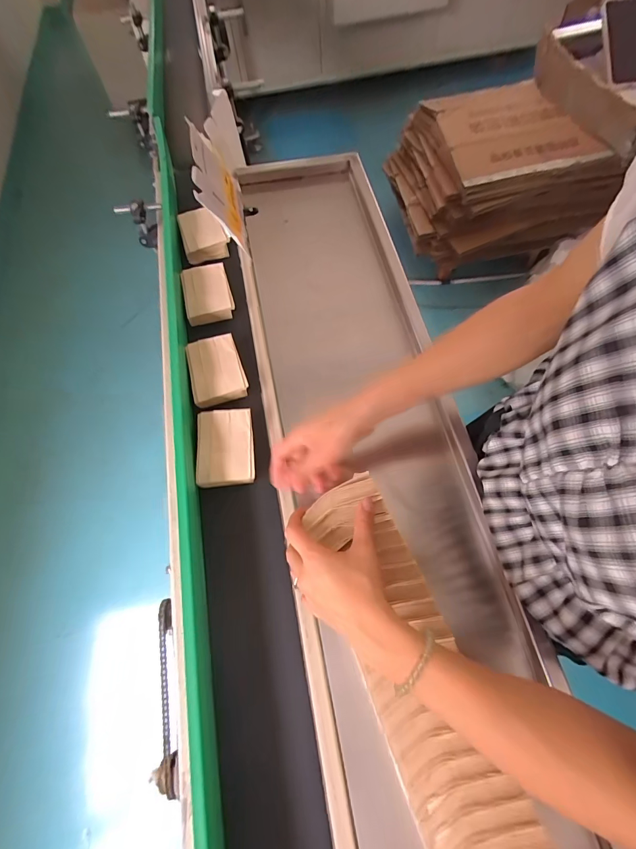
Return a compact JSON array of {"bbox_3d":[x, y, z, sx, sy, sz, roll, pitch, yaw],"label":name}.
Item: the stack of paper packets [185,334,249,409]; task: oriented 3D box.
[{"bbox_3d":[-0.153,-0.083,0.565,0.078,0.025,0.101,-18,66,-5],"label":"stack of paper packets"}]

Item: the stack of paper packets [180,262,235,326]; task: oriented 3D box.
[{"bbox_3d":[-0.186,-0.222,0.634,0.076,0.024,0.107,-14,66,-3],"label":"stack of paper packets"}]

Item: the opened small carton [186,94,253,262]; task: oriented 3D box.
[{"bbox_3d":[-0.179,-0.481,0.698,0.063,0.137,0.377,-8,66,0],"label":"opened small carton"}]

